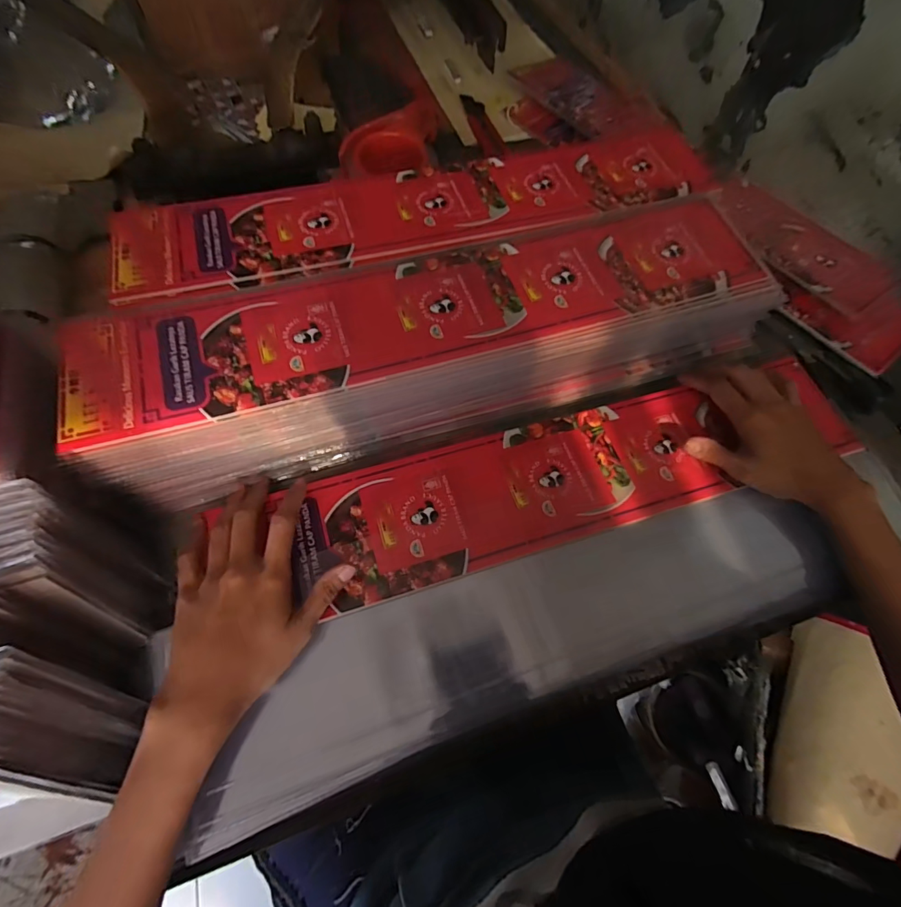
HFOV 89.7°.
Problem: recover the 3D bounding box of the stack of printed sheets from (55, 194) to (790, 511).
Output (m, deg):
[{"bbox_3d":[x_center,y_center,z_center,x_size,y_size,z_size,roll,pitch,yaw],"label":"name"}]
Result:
[{"bbox_3d":[0.011,-0.098,0.381,0.571,0.073,0.147,-14,65,-8],"label":"stack of printed sheets"}]

